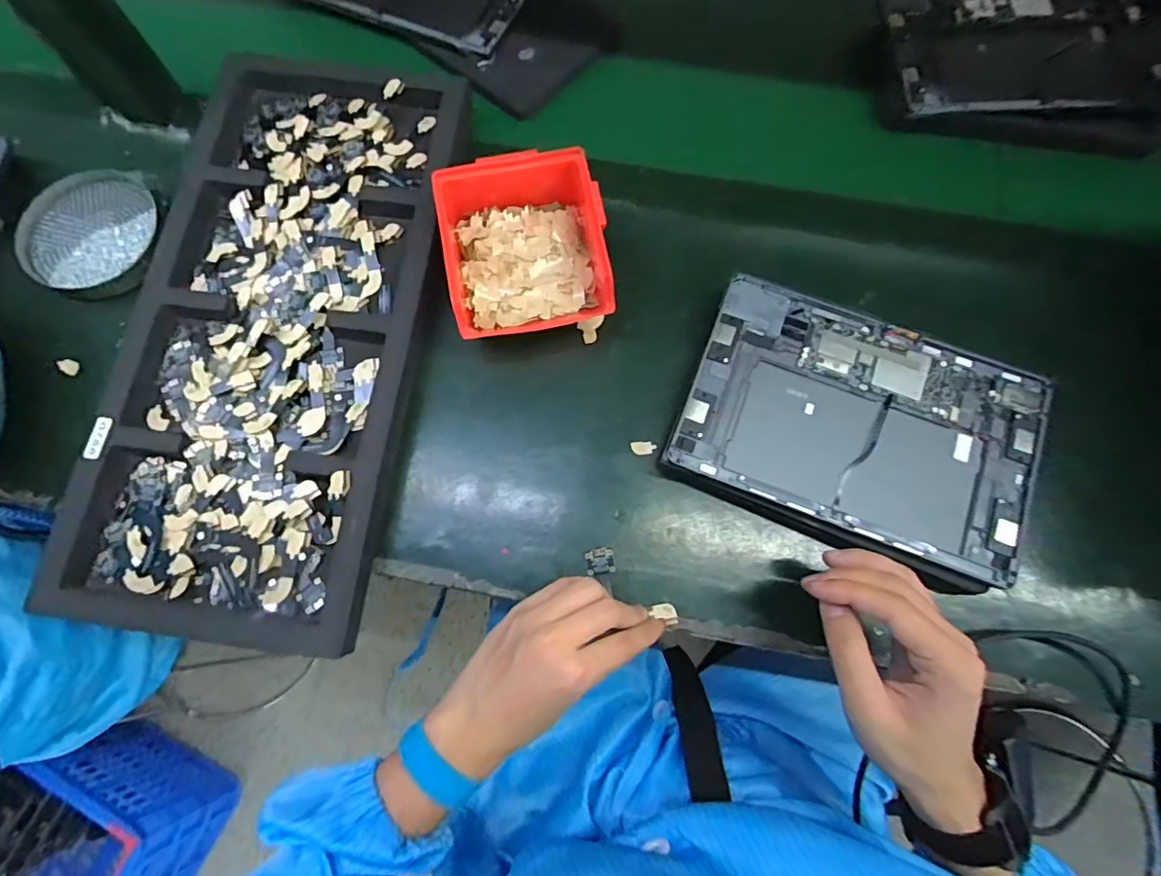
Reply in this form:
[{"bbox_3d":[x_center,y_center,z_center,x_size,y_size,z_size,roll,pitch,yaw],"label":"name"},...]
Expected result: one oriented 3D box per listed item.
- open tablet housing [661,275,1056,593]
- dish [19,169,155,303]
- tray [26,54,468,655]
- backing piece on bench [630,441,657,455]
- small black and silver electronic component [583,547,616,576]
[{"bbox_3d":[0.208,-0.010,0.415,0.248,0.019,0.174,22,78,9],"label":"open tablet housing"},{"bbox_3d":[-0.423,-0.176,0.473,0.112,0.023,0.108,0,73,-1],"label":"dish"},{"bbox_3d":[-0.241,-0.098,0.442,0.232,0.035,0.491,6,73,1],"label":"tray"},{"bbox_3d":[0.050,0.008,0.435,0.020,0.005,0.010,2,73,0],"label":"backing piece on bench"},{"bbox_3d":[0.014,0.093,0.411,0.022,0.004,0.019,-7,73,-3],"label":"small black and silver electronic component"}]

